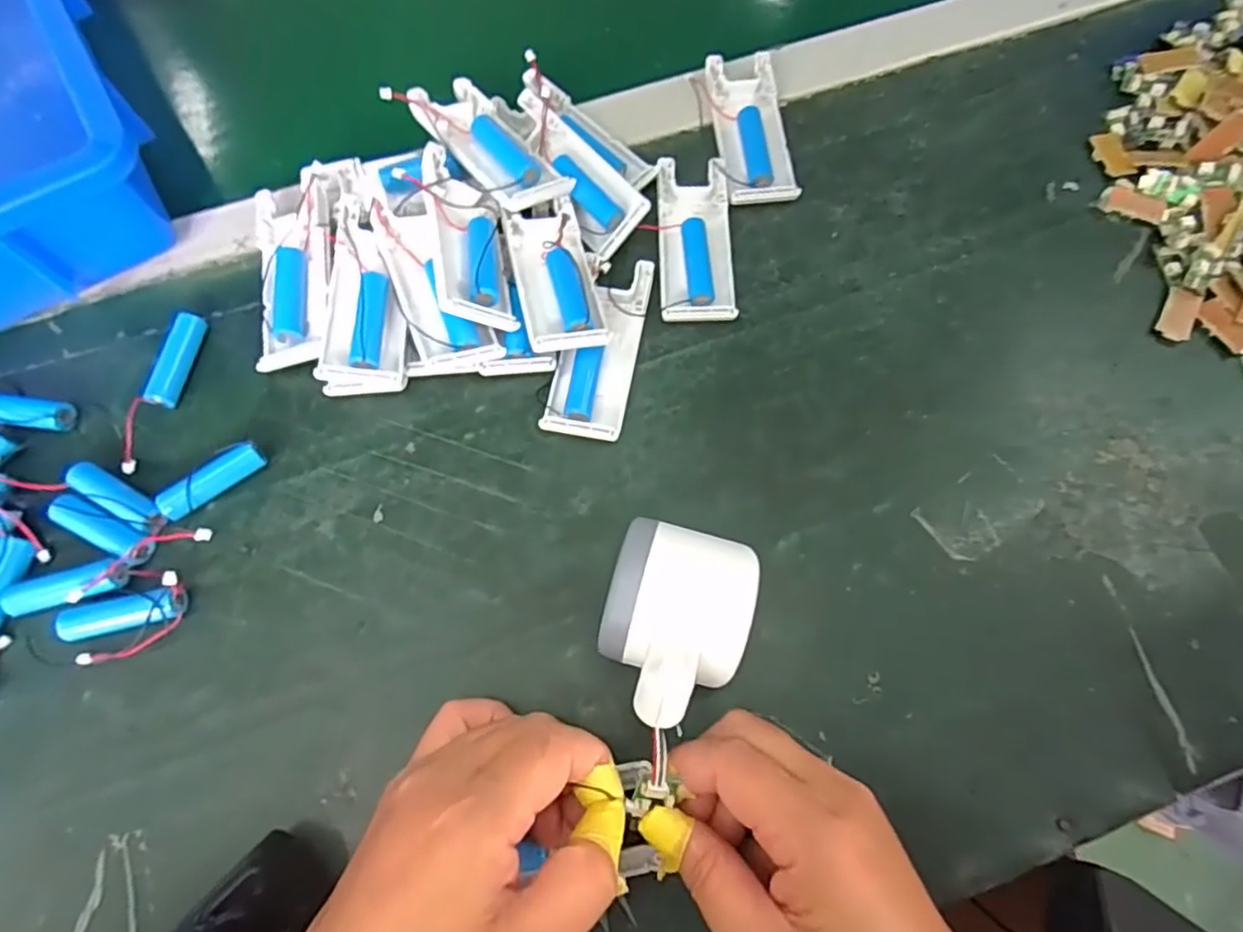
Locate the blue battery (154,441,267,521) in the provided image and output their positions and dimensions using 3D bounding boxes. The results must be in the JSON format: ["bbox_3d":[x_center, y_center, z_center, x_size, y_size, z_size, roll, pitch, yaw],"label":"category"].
[{"bbox_3d":[-0.195,0.008,0.310,0.048,0.017,0.012,-38,75,-12],"label":"blue battery"}]

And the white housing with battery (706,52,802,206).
[{"bbox_3d":[0.076,-0.199,0.384,0.040,0.013,0.100,-6,71,-2],"label":"white housing with battery"}]

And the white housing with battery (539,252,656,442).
[{"bbox_3d":[-0.011,-0.063,0.337,0.038,0.014,0.102,11,71,3],"label":"white housing with battery"}]

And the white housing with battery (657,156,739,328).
[{"bbox_3d":[0.041,-0.126,0.360,0.040,0.010,0.102,-1,71,0],"label":"white housing with battery"}]

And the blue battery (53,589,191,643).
[{"bbox_3d":[-0.221,0.065,0.289,0.049,0.013,0.015,-13,71,-5],"label":"blue battery"}]

